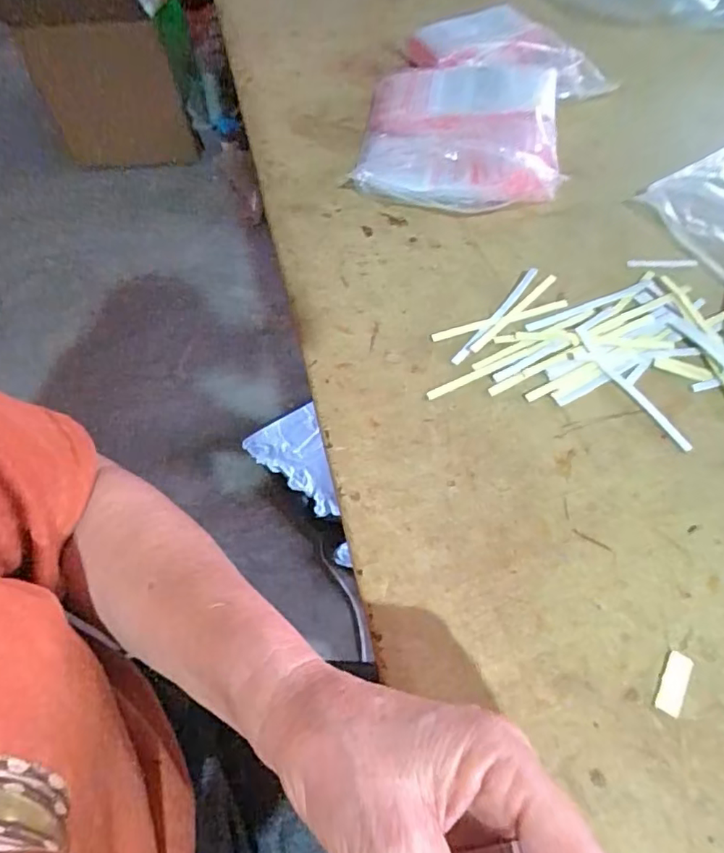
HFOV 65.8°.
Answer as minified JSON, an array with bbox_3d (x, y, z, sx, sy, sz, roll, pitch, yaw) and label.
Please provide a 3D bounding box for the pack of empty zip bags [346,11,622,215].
[{"bbox_3d":[0.109,-0.296,0.510,0.191,0.036,0.284,16,59,13],"label":"pack of empty zip bags"}]

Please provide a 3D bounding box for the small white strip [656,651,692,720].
[{"bbox_3d":[0.144,0.118,0.257,0.011,0.004,0.028,26,62,18],"label":"small white strip"}]

